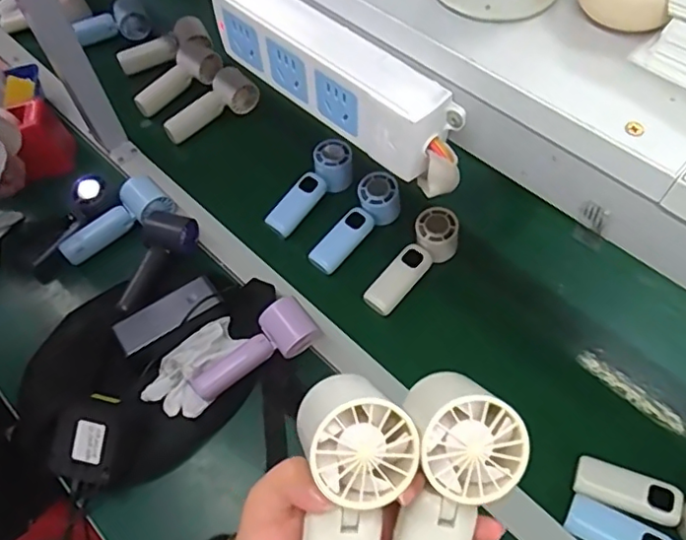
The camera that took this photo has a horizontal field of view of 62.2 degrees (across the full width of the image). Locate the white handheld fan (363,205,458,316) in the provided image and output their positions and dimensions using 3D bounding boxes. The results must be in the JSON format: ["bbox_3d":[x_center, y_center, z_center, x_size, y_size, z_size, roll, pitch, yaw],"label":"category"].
[{"bbox_3d":[0.091,-0.008,0.737,0.051,0.046,0.156,39,85,21],"label":"white handheld fan"}]

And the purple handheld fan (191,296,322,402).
[{"bbox_3d":[-0.100,0.102,0.665,0.150,0.049,0.059,-38,66,-18],"label":"purple handheld fan"}]

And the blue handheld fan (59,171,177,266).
[{"bbox_3d":[-0.308,-0.064,0.780,0.068,0.052,0.161,38,68,21],"label":"blue handheld fan"}]

